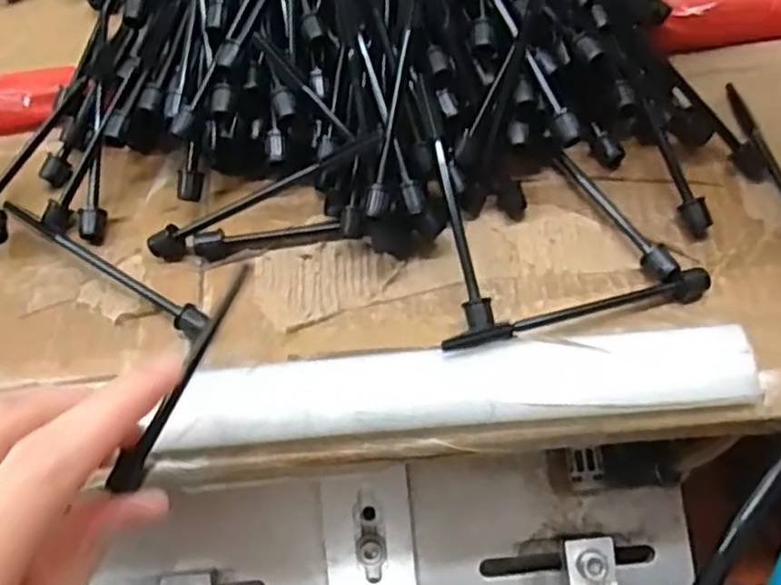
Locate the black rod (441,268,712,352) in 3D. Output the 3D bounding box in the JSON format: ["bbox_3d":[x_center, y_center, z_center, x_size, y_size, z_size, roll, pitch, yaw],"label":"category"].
[{"bbox_3d":[0.066,0.007,0.258,0.099,0.011,0.010,-13,57,-7],"label":"black rod"}]

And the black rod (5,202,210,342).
[{"bbox_3d":[-0.110,-0.010,0.284,0.100,0.011,0.010,30,62,19],"label":"black rod"}]

